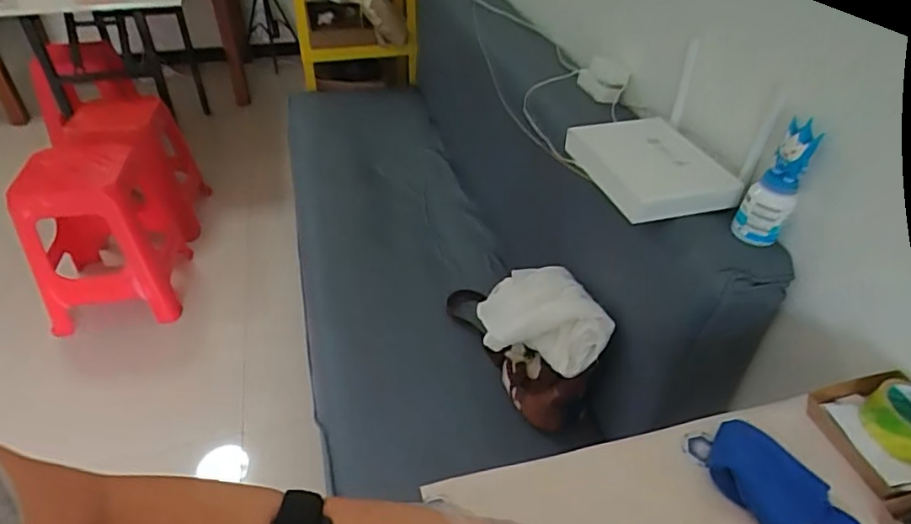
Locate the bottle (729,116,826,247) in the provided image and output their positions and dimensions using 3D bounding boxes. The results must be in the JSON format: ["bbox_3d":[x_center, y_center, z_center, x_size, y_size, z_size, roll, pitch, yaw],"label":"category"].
[{"bbox_3d":[0.436,-0.100,0.797,0.067,0.166,0.056,19,43,23],"label":"bottle"}]

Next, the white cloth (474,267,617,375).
[{"bbox_3d":[0.151,0.096,1.051,0.160,0.116,0.255,-20,43,-23],"label":"white cloth"}]

